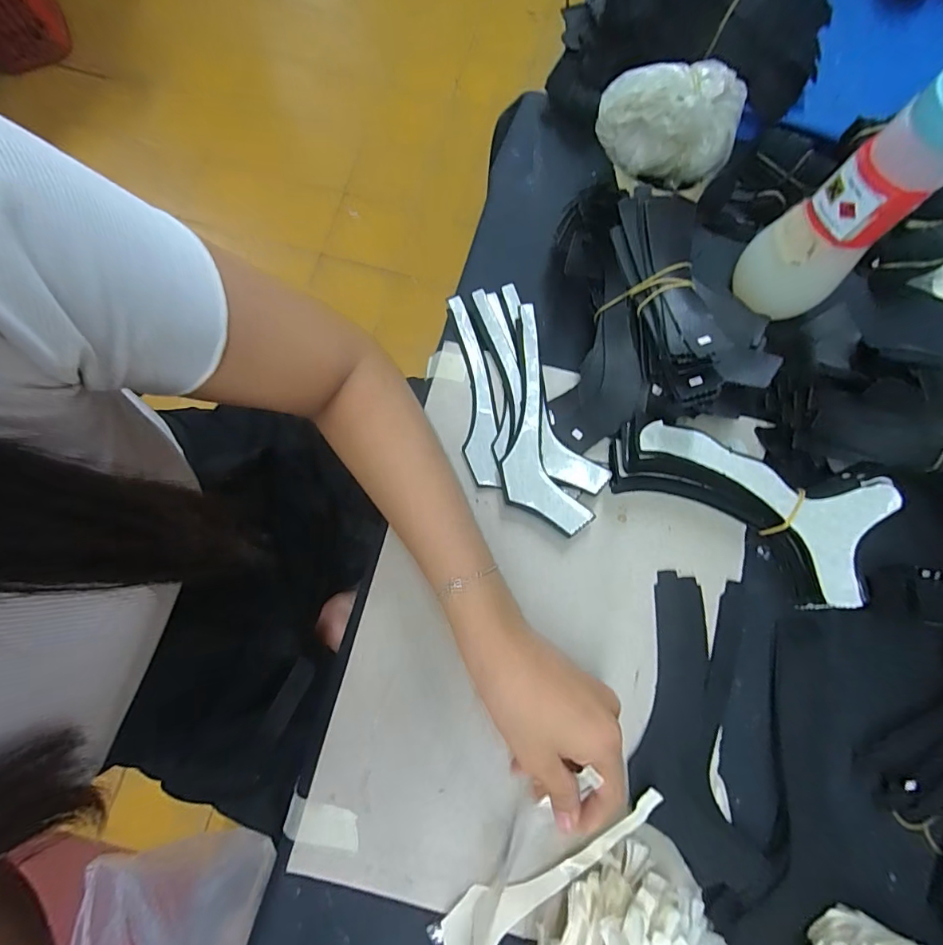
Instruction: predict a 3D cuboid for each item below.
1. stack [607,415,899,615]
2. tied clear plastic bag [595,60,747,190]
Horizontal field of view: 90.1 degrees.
[{"bbox_3d":[0.198,0.013,0.351,0.188,0.044,0.093,30,78,5],"label":"stack"},{"bbox_3d":[0.167,-0.287,0.398,0.111,0.082,0.064,-9,78,-3],"label":"tied clear plastic bag"}]

